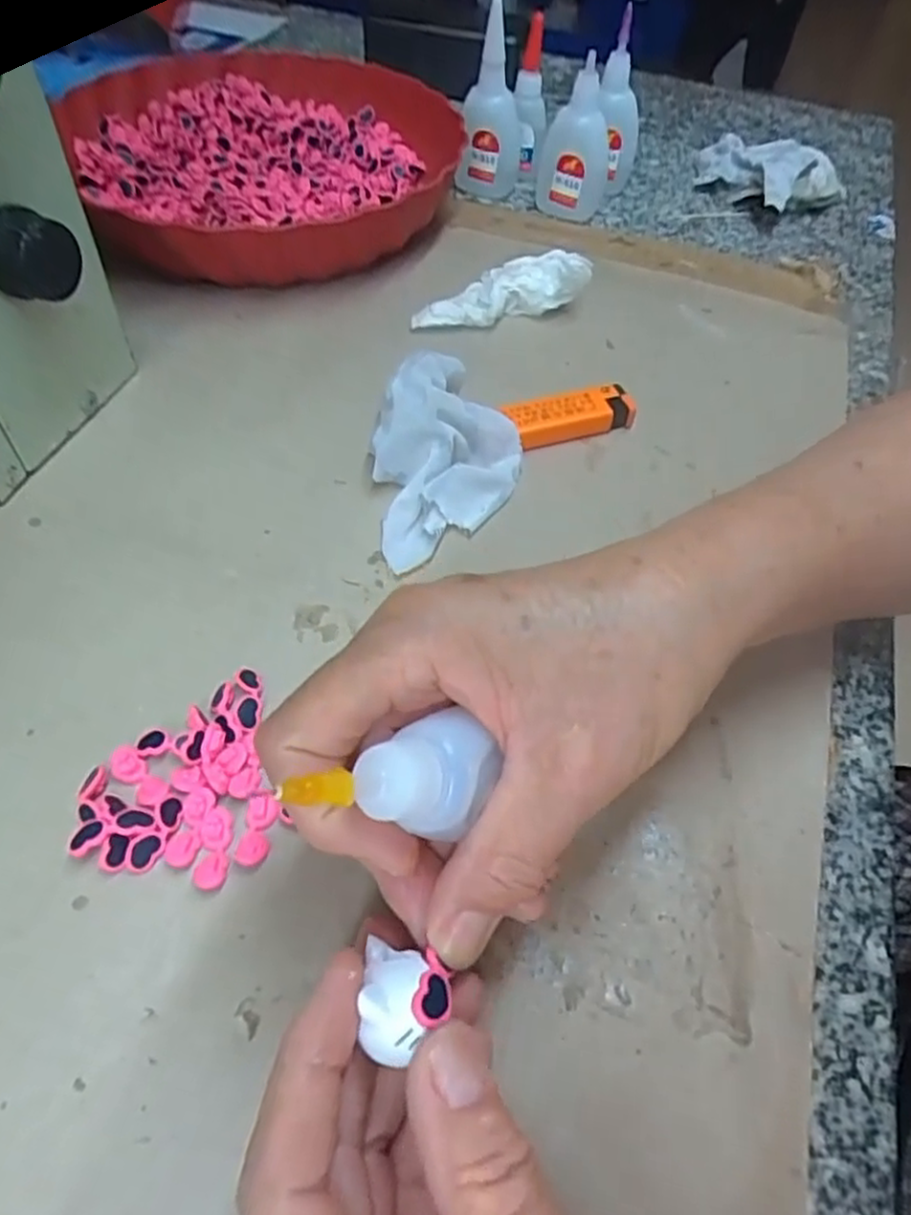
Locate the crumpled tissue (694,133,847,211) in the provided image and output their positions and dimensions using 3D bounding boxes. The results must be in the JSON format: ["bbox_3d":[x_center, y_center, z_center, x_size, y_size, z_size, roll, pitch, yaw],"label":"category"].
[{"bbox_3d":[0.219,-0.307,0.512,0.106,0.035,0.091,26,56,15],"label":"crumpled tissue"}]

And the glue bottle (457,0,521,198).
[{"bbox_3d":[0.026,-0.327,0.465,0.039,0.098,0.031,6,53,0],"label":"glue bottle"}]

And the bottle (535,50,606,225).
[{"bbox_3d":[0.079,-0.300,0.468,0.046,0.075,0.047,9,53,2],"label":"bottle"}]

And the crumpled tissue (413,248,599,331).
[{"bbox_3d":[0.023,-0.170,0.390,0.095,0.024,0.028,-19,56,-1],"label":"crumpled tissue"}]

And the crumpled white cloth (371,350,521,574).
[{"bbox_3d":[-0.003,-0.073,0.315,0.062,0.038,0.111,-1,53,-5],"label":"crumpled white cloth"}]

